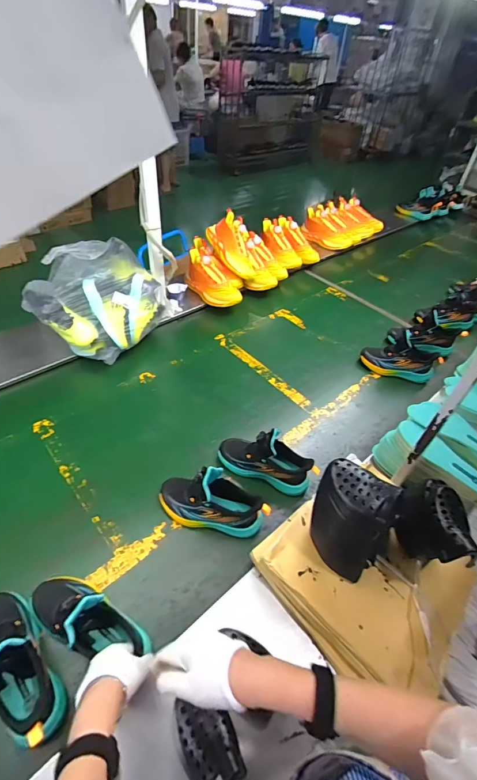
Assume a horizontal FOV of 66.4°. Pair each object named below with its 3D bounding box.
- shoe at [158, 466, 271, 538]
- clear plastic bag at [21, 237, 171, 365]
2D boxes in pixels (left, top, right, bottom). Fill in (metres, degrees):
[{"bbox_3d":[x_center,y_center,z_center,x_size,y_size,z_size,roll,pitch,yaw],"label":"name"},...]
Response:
[{"bbox_3d":[-0.054,0.220,0.736,0.227,0.138,0.082,15,47,7],"label":"shoe"},{"bbox_3d":[-0.421,-0.280,1.084,0.329,0.197,0.320,19,46,13],"label":"clear plastic bag"}]

